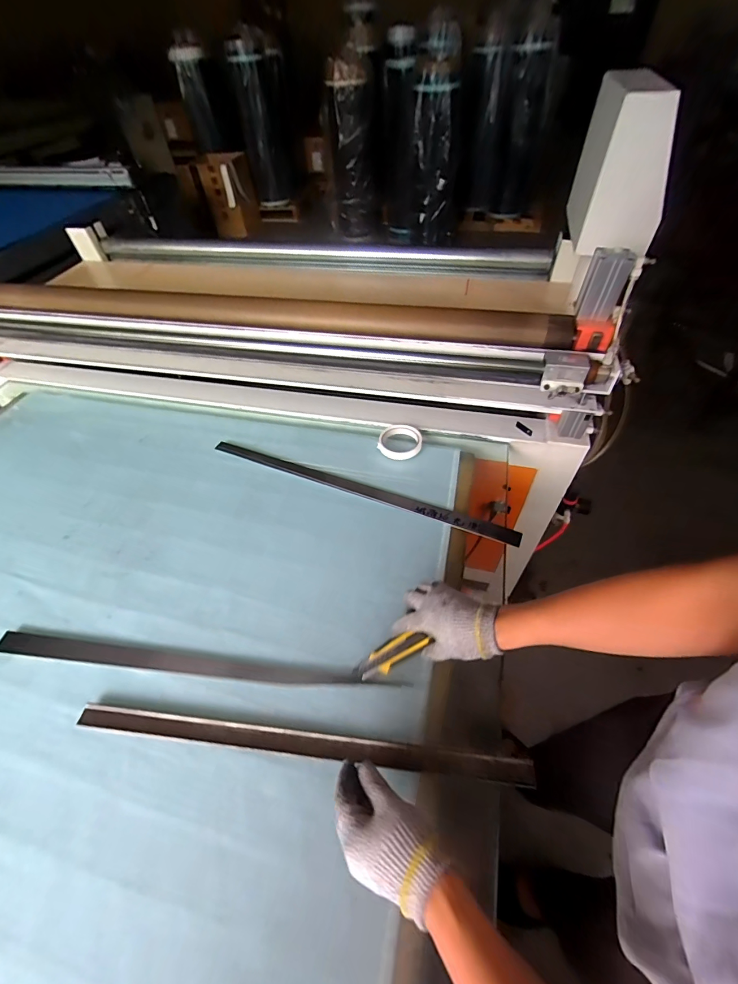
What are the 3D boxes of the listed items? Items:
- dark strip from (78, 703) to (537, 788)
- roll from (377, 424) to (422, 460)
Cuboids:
[{"bbox_3d":[-0.094,0.318,0.494,0.575,0.010,0.026,3,49,7],"label":"dark strip"},{"bbox_3d":[0.066,-0.105,0.828,0.090,0.025,0.084,-2,49,3],"label":"roll"}]

